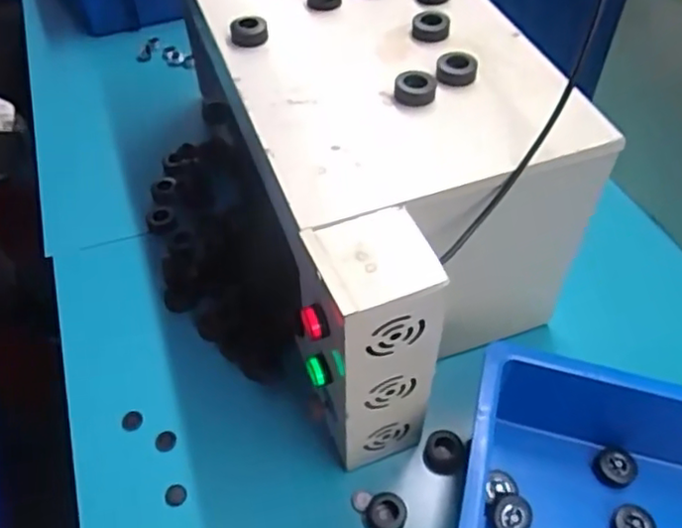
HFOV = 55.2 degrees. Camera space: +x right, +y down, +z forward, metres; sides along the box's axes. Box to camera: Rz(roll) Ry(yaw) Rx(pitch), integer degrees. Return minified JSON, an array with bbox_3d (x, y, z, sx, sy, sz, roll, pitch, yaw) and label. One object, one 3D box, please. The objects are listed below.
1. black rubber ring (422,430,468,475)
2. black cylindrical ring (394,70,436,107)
[{"bbox_3d":[0.108,0.197,0.680,0.043,0.016,0.045,0,50,0],"label":"black rubber ring"},{"bbox_3d":[0.069,-0.162,0.602,0.035,0.018,0.034,0,50,0],"label":"black cylindrical ring"}]

